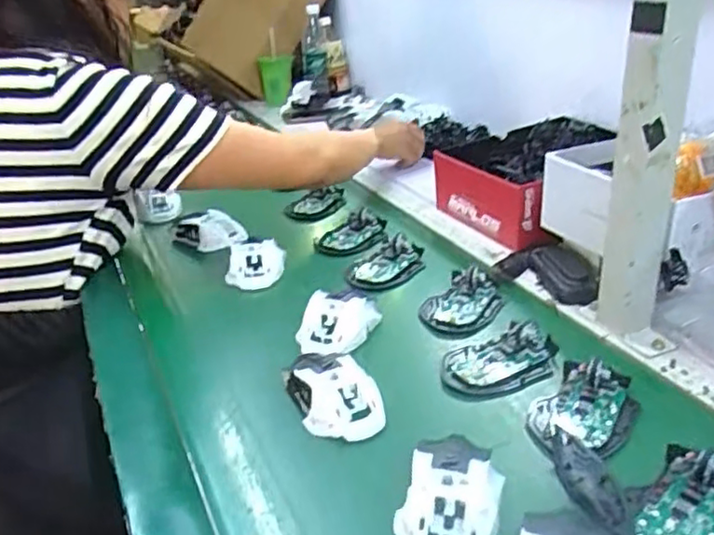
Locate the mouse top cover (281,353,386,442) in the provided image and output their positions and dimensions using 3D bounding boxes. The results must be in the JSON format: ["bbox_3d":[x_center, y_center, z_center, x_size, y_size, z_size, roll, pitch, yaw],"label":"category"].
[{"bbox_3d":[-0.020,0.105,0.565,0.063,0.038,0.098,-11,28,-20],"label":"mouse top cover"}]

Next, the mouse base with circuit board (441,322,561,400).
[{"bbox_3d":[0.133,0.083,0.611,0.113,0.019,0.071,-12,29,-20],"label":"mouse base with circuit board"}]

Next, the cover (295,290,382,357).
[{"bbox_3d":[-0.020,0.051,0.668,0.065,0.037,0.082,9,28,19],"label":"cover"}]

